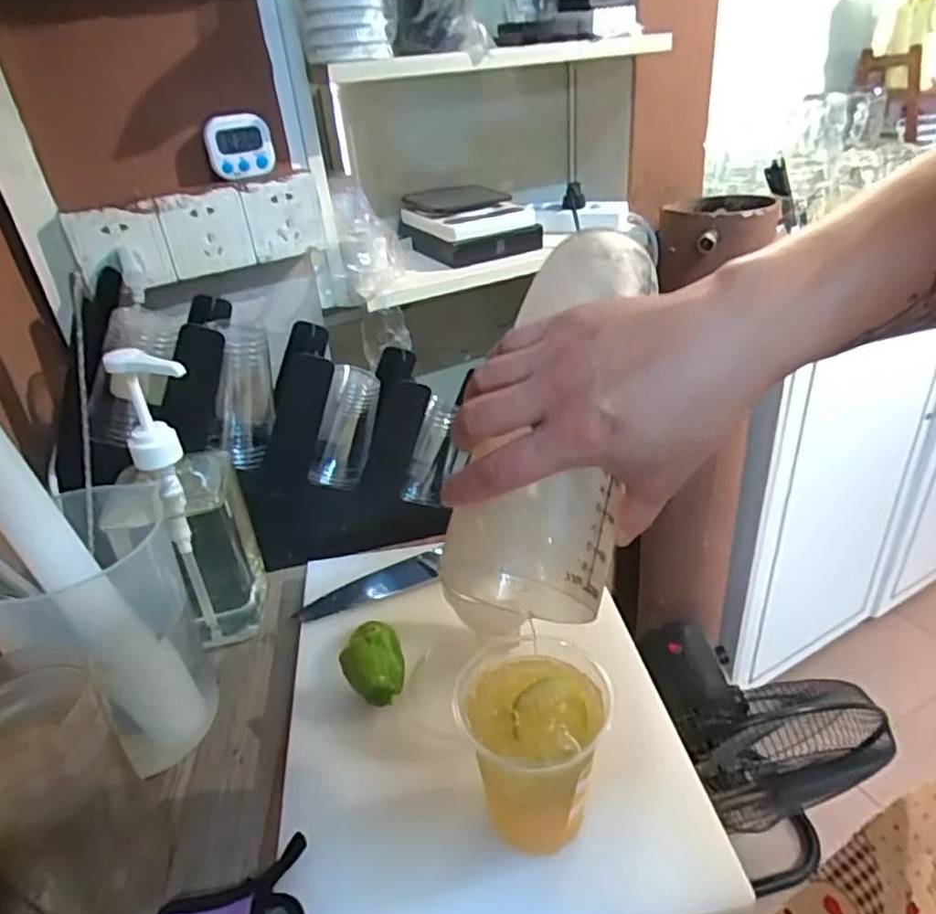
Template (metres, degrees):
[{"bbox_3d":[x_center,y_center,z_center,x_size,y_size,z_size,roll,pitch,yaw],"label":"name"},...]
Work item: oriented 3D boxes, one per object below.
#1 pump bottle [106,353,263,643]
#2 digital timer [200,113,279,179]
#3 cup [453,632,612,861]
[{"bbox_3d":[-0.257,0.038,0.624,0.062,0.290,0.117,-12,32,-10],"label":"pump bottle"},{"bbox_3d":[-0.251,-0.341,0.725,0.070,0.062,0.019,-10,32,-7],"label":"digital timer"},{"bbox_3d":[0.046,0.196,0.437,0.095,0.112,0.108,-13,32,-12],"label":"cup"}]

